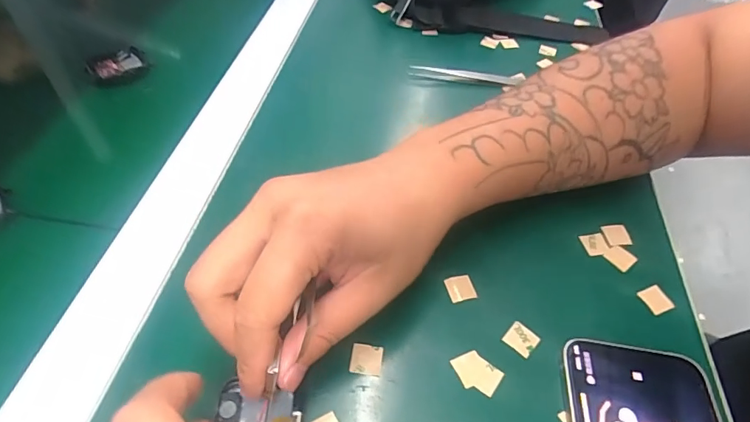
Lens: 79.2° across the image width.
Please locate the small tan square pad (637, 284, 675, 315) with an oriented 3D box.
[{"bbox_3d":[0.163,0.051,0.262,0.014,0.004,0.016,-16,53,-15],"label":"small tan square pad"}]

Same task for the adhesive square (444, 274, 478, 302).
[{"bbox_3d":[0.049,0.043,0.258,0.015,0.004,0.015,-9,51,-10],"label":"adhesive square"}]

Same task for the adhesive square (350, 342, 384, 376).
[{"bbox_3d":[-0.004,0.074,0.228,0.016,0.004,0.015,7,50,3],"label":"adhesive square"}]

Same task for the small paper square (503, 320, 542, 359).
[{"bbox_3d":[0.078,0.068,0.242,0.016,0.004,0.015,36,59,24],"label":"small paper square"}]

